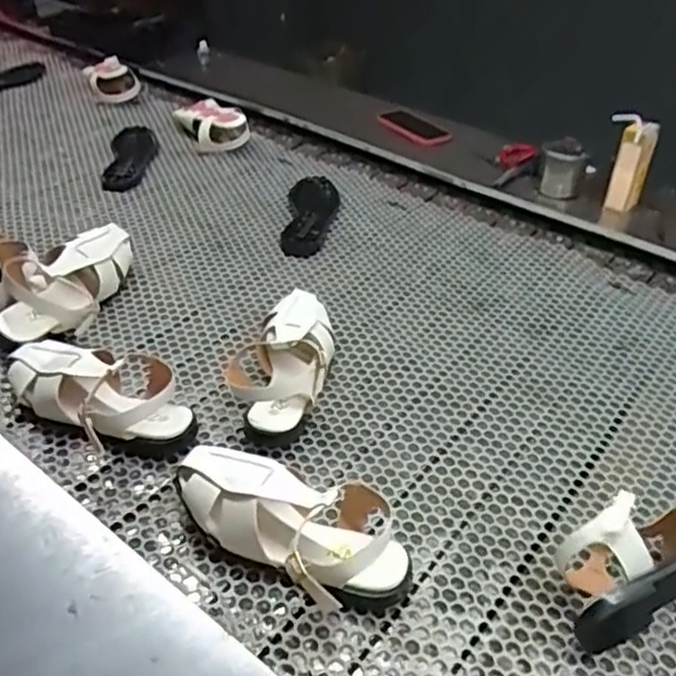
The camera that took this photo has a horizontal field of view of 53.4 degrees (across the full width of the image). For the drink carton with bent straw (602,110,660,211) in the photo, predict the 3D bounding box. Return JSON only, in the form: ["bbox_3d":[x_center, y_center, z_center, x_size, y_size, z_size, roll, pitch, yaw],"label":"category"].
[{"bbox_3d":[0.488,-0.296,1.143,0.079,0.140,0.074,18,43,18],"label":"drink carton with bent straw"}]

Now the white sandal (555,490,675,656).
[{"bbox_3d":[0.295,0.184,0.596,0.206,0.104,0.070,-13,41,-22],"label":"white sandal"}]

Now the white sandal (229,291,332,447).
[{"bbox_3d":[-0.067,0.027,0.790,0.110,0.087,0.204,8,38,3],"label":"white sandal"}]

